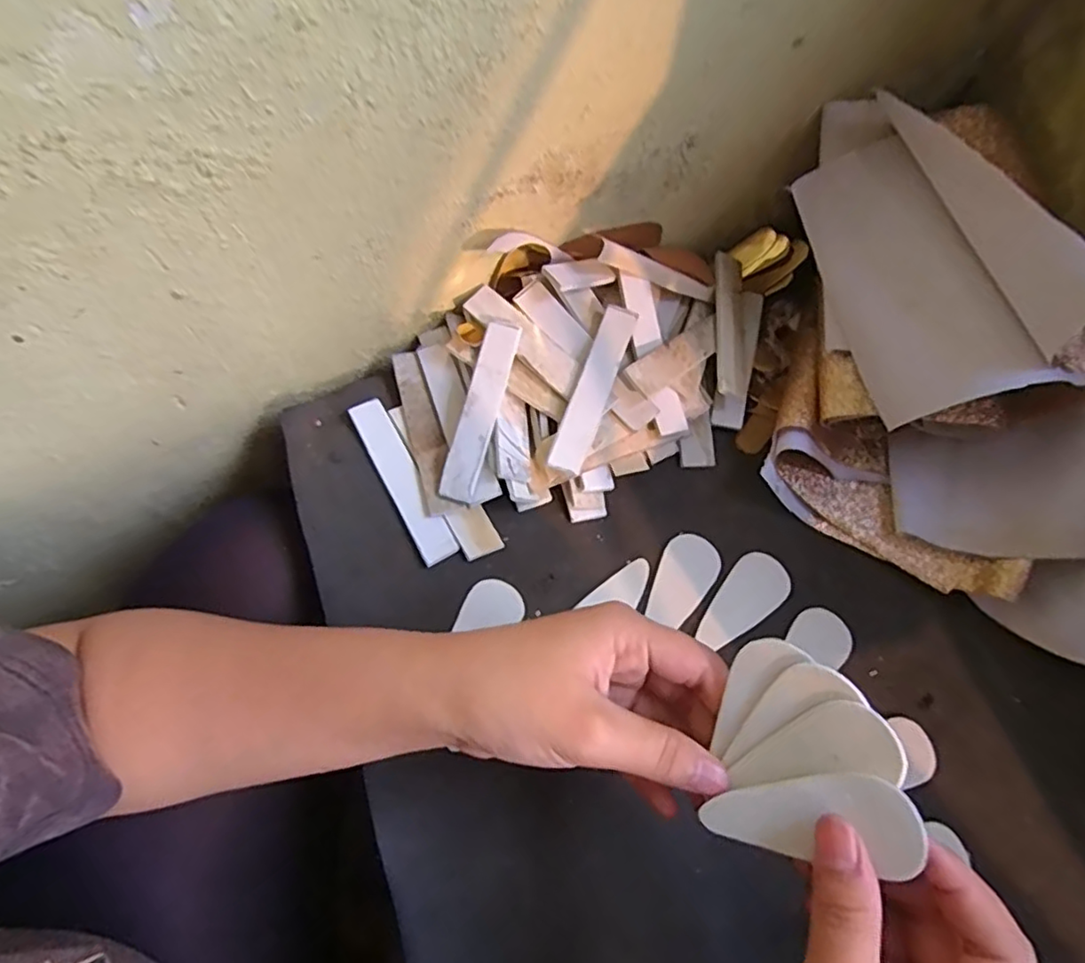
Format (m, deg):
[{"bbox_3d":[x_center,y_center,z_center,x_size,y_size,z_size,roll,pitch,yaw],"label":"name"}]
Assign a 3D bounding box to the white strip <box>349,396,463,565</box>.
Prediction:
[{"bbox_3d":[-0.082,-0.002,0.359,0.021,0.005,0.106,-25,73,-18],"label":"white strip"}]

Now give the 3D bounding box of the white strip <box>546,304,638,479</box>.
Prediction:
[{"bbox_3d":[0.029,-0.054,0.353,0.020,0.005,0.104,23,78,-4],"label":"white strip"}]

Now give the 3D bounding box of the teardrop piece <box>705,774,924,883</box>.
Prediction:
[{"bbox_3d":[0.089,0.114,0.210,0.069,0.004,0.030,-9,79,32],"label":"teardrop piece"}]

